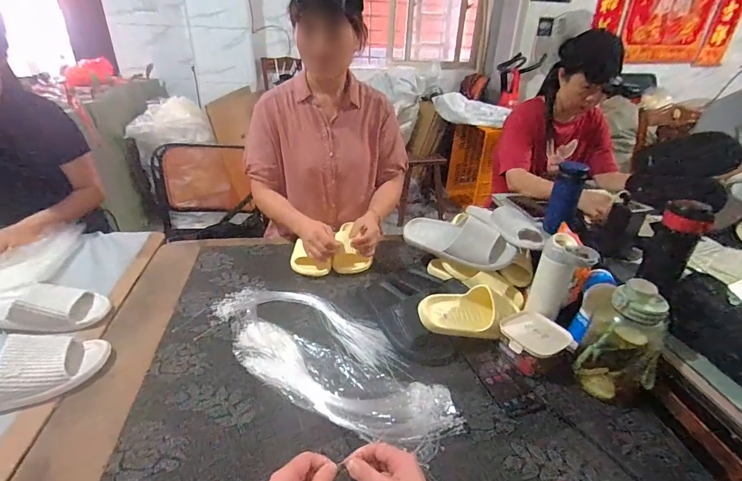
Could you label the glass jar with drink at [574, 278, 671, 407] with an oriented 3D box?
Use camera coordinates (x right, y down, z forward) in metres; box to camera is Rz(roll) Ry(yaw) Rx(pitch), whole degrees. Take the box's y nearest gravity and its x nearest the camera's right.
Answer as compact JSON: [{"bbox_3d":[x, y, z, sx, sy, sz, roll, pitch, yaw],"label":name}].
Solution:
[{"bbox_3d":[0.435,0.169,0.648,0.120,0.213,0.098,25,36,34],"label":"glass jar with drink"}]

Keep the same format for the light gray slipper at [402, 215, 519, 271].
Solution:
[{"bbox_3d":[0.217,0.002,0.948,0.280,0.073,0.116,13,73,29],"label":"light gray slipper"}]

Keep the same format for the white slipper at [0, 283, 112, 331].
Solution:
[{"bbox_3d":[-0.685,0.121,0.748,0.267,0.082,0.107,3,29,0],"label":"white slipper"}]

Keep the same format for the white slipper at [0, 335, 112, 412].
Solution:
[{"bbox_3d":[-0.584,0.214,0.605,0.258,0.069,0.093,-13,33,-27],"label":"white slipper"}]

